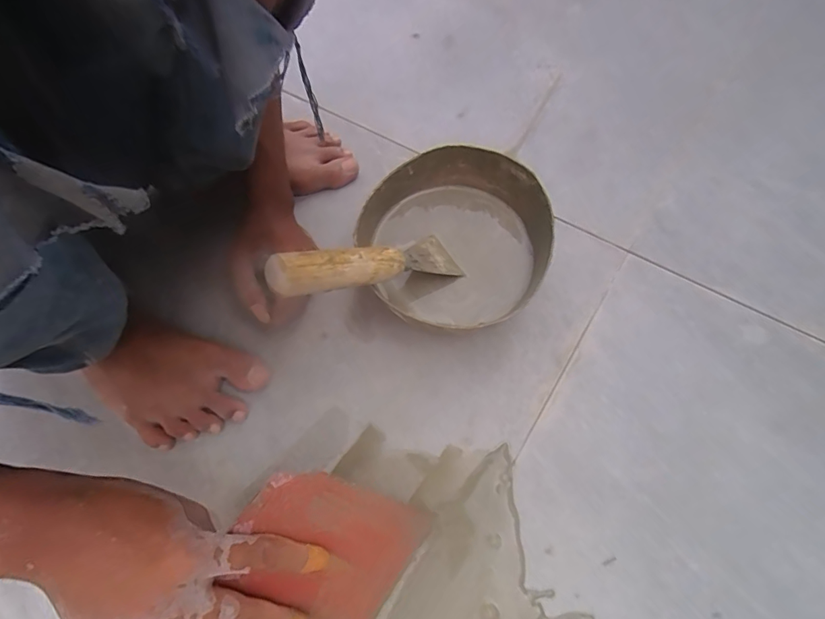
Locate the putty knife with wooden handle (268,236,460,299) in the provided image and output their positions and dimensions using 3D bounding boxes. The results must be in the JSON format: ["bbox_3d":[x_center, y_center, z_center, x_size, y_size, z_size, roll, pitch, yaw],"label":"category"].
[{"bbox_3d":[-0.030,-0.039,0.373,0.188,0.025,0.046,-13,58,-46],"label":"putty knife with wooden handle"}]

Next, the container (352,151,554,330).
[{"bbox_3d":[0.040,-0.070,0.434,0.176,0.072,0.166,-1,65,3],"label":"container"}]

